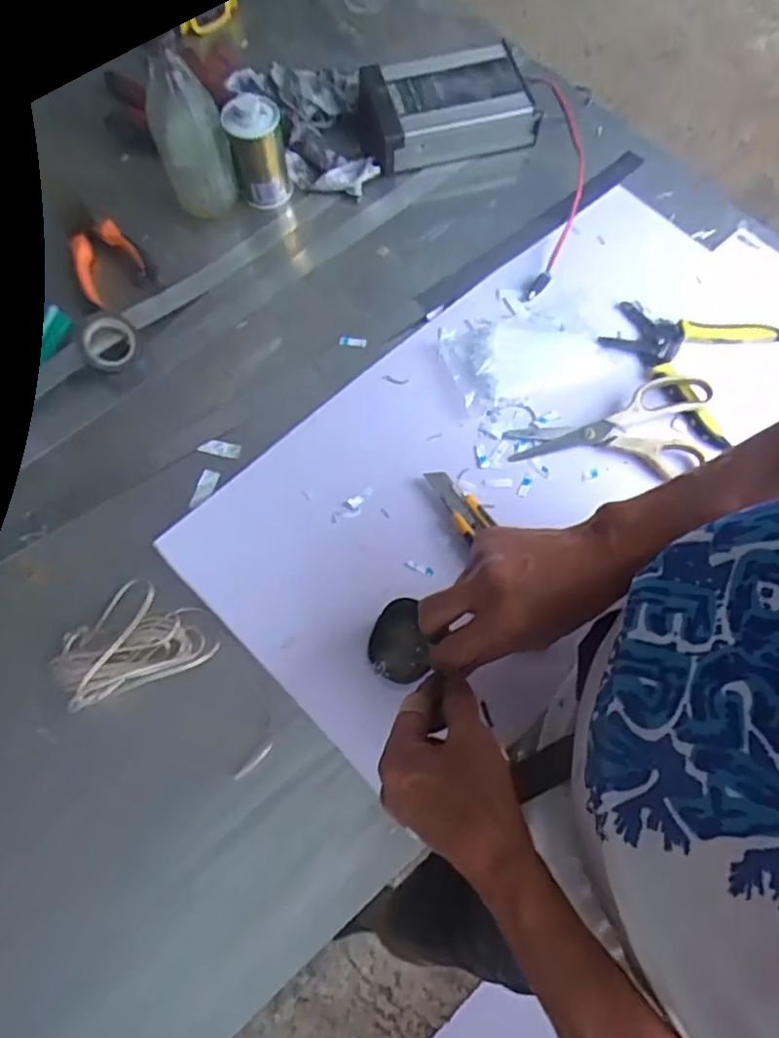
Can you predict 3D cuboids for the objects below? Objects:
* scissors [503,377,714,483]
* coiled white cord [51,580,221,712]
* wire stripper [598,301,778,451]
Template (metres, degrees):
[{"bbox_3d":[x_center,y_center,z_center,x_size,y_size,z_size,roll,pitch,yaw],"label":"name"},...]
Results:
[{"bbox_3d":[0.203,-0.077,0.565,0.185,0.021,0.093,-9,68,-3],"label":"scissors"},{"bbox_3d":[-0.213,0.095,0.507,0.118,0.016,0.083,-20,69,-7],"label":"coiled white cord"},{"bbox_3d":[0.284,-0.162,0.601,0.150,0.015,0.147,35,73,13],"label":"wire stripper"}]

